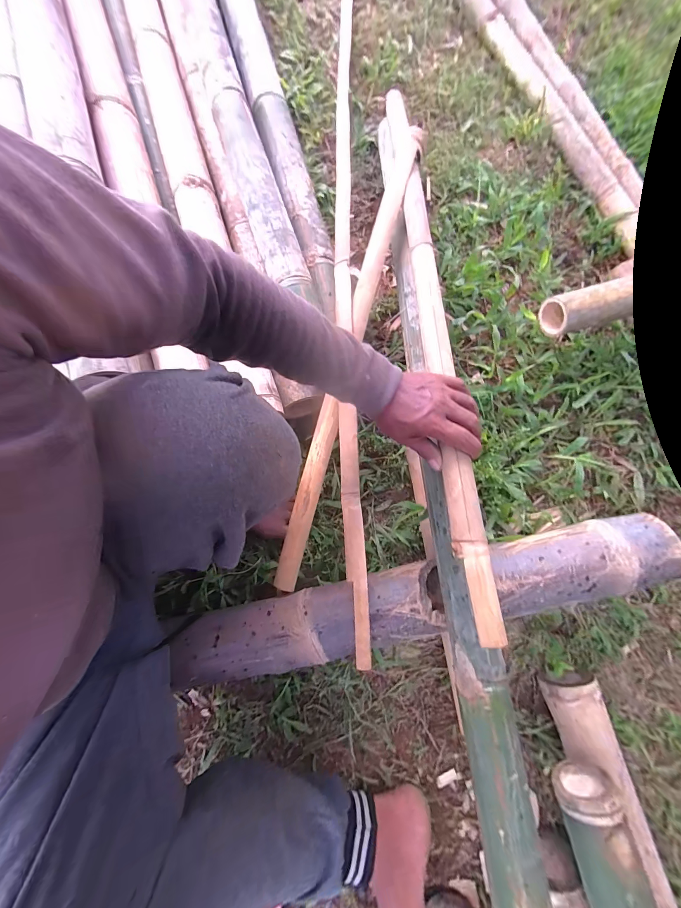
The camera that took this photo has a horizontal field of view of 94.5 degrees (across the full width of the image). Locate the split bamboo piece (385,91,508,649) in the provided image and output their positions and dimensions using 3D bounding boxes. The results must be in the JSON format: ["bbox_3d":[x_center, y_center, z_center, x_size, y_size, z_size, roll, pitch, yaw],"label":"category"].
[{"bbox_3d":[0.135,-0.286,0.498,0.041,0.026,1.010,-2,68,1],"label":"split bamboo piece"}]

